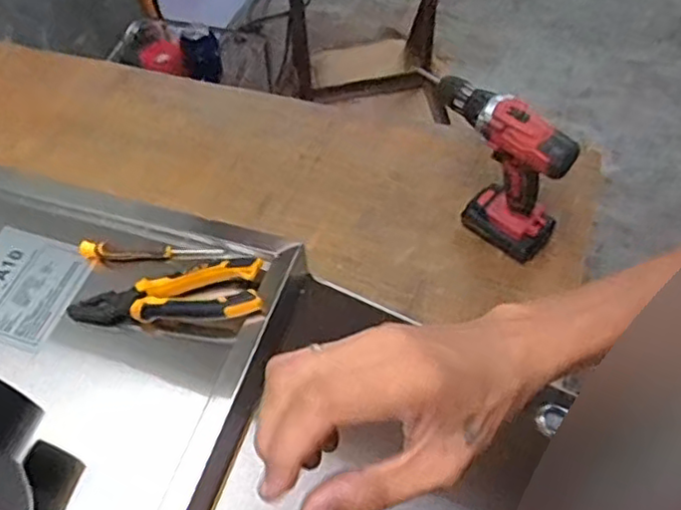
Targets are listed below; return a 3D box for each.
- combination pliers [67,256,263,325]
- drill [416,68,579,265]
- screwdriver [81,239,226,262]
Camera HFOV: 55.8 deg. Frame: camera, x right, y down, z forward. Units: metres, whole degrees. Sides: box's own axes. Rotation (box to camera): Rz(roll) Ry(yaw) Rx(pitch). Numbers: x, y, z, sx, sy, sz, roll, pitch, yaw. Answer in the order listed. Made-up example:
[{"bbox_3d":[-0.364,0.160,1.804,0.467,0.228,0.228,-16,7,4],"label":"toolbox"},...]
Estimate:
[{"bbox_3d":[-0.145,0.040,0.534,0.159,0.030,0.052,-10,57,-4],"label":"combination pliers"},{"bbox_3d":[0.195,-0.111,0.812,0.069,0.209,0.185,-35,62,-19],"label":"drill"},{"bbox_3d":[-0.169,-0.004,0.575,0.125,0.013,0.015,-1,57,1],"label":"screwdriver"}]

